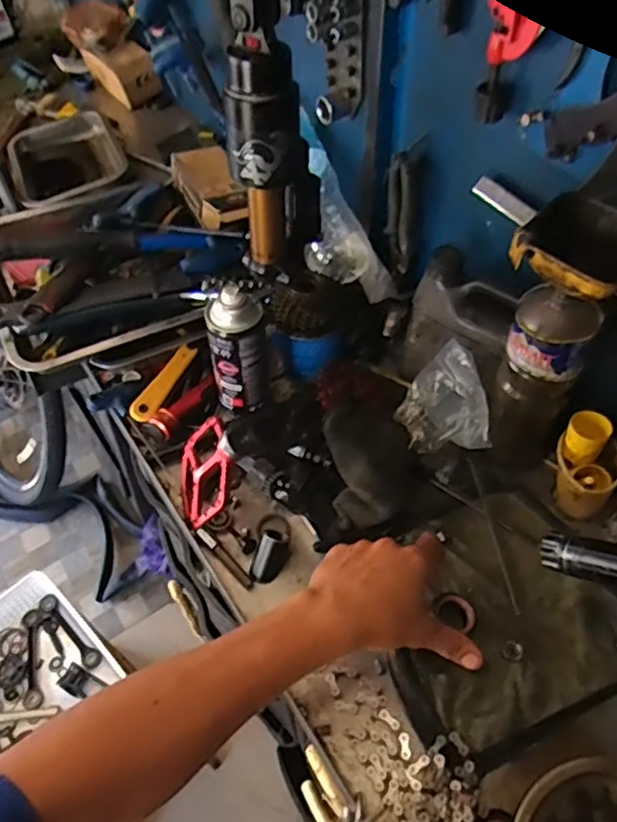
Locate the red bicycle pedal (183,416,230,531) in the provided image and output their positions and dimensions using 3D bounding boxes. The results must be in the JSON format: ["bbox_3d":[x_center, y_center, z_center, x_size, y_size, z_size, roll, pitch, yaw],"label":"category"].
[{"bbox_3d":[-0.111,0.066,0.686,0.014,0.105,0.117,10,67,-32],"label":"red bicycle pedal"}]

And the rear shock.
[{"bbox_3d":[-0.028,-0.196,0.506,0.048,0.187,0.073,22,57,17],"label":"rear shock"}]

